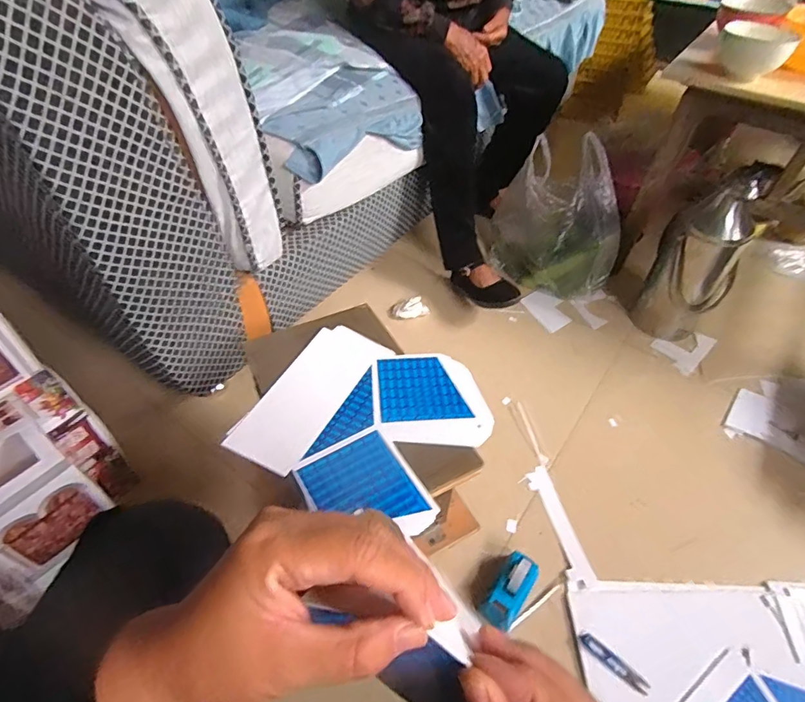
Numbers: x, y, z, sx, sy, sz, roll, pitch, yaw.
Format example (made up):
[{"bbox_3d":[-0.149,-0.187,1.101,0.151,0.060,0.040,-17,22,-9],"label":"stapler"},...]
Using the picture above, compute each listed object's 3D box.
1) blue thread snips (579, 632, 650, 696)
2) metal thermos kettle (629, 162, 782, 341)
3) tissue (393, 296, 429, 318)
[{"bbox_3d":[0.314,0.463,0.719,0.103,0.007,0.022,36,55,26],"label":"blue thread snips"},{"bbox_3d":[0.686,-0.204,1.096,0.178,0.380,0.117,0,47,-3],"label":"metal thermos kettle"},{"bbox_3d":[0.022,-0.110,1.217,0.087,0.039,0.038,-5,48,-8],"label":"tissue"}]

